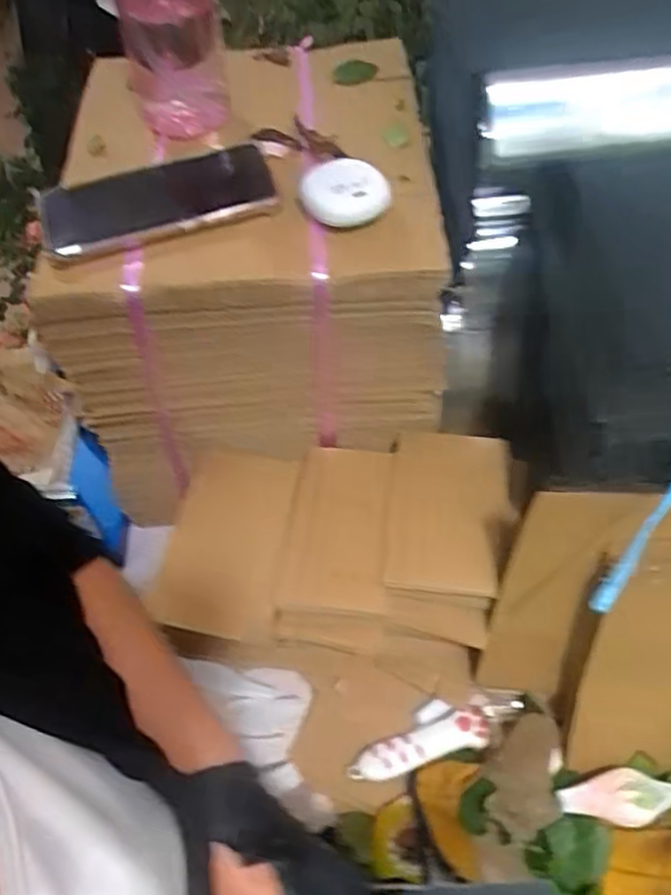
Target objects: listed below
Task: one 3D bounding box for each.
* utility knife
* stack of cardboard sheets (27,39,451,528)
[{"bbox_3d":[0.078,0.221,0.548,0.142,0.013,0.041,-17,55,-8],"label":"utility knife"},{"bbox_3d":[-0.068,-0.156,0.620,0.287,0.244,0.292,-5,54,1],"label":"stack of cardboard sheets"}]

